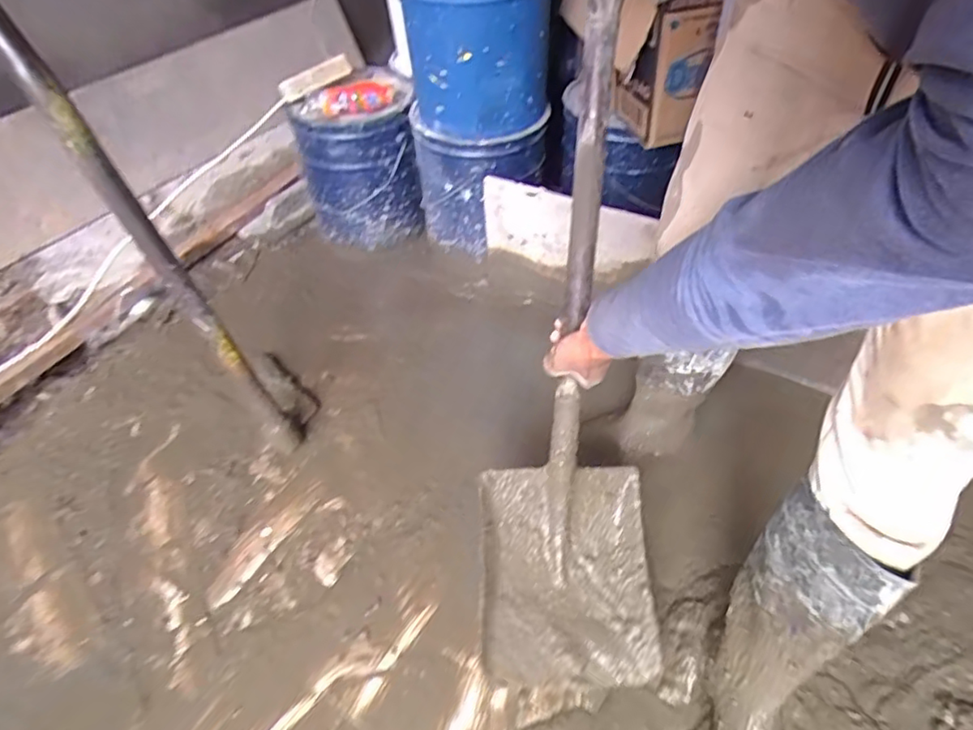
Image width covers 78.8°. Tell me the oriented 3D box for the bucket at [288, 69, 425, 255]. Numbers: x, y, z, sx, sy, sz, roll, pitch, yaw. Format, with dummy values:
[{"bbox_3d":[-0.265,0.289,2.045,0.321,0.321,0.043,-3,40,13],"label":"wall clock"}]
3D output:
[{"bbox_3d":[-0.299,-0.483,1.425,0.281,0.382,0.260,0,48,0],"label":"bucket"}]

